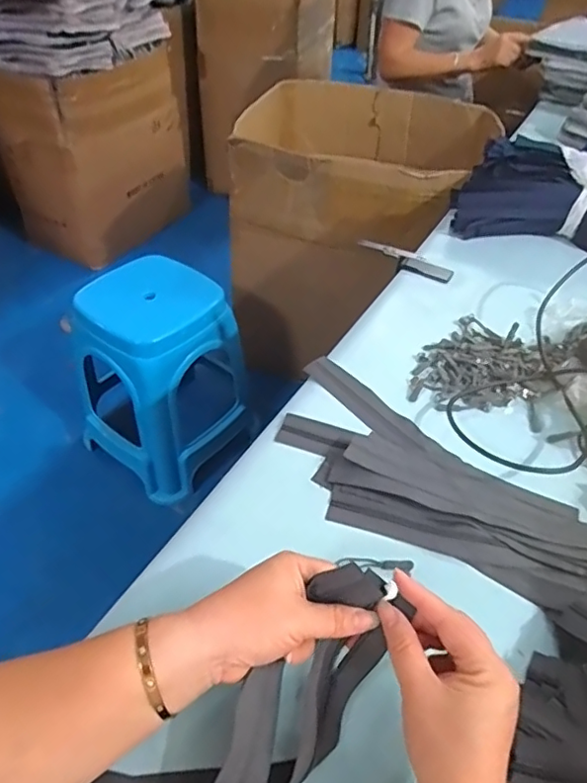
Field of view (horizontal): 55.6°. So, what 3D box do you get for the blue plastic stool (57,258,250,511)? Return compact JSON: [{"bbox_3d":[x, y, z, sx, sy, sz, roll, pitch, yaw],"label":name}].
[{"bbox_3d":[-0.319,-0.041,1.342,0.313,0.456,0.325,34,54,27],"label":"blue plastic stool"}]

